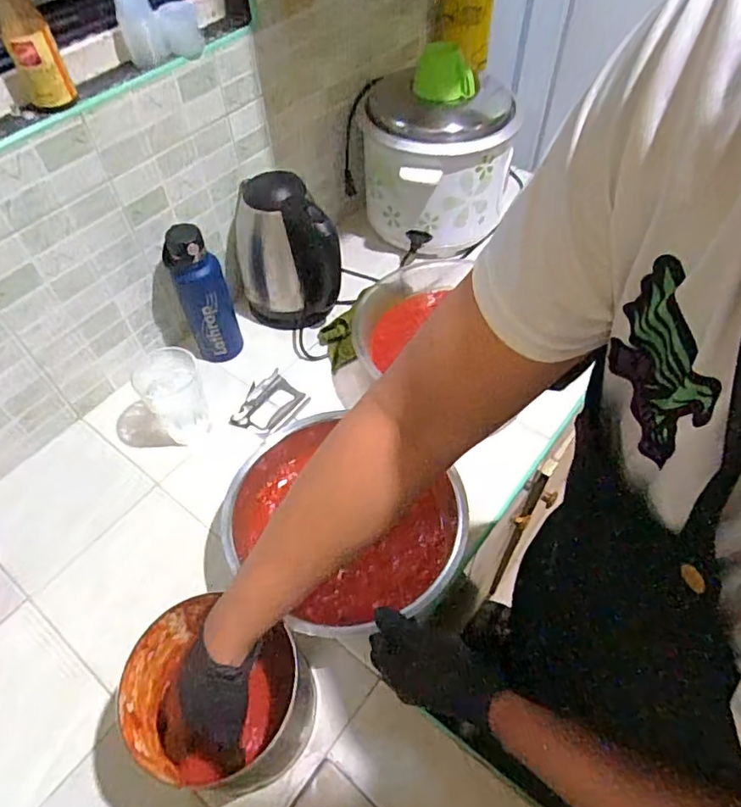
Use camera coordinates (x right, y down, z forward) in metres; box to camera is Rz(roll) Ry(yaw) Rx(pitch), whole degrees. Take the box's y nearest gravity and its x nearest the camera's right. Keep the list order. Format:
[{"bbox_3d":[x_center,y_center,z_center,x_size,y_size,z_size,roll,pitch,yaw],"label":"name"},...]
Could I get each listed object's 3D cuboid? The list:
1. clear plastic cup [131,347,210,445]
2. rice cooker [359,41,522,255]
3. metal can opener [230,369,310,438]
[{"bbox_3d":[-0.278,-0.010,0.797,0.085,0.114,0.084,-1,53,1],"label":"clear plastic cup"},{"bbox_3d":[0.112,-0.462,1.008,0.251,0.246,0.309,0,53,2],"label":"rice cooker"},{"bbox_3d":[-0.147,-0.001,0.851,0.081,0.029,0.120,29,59,21],"label":"metal can opener"}]

